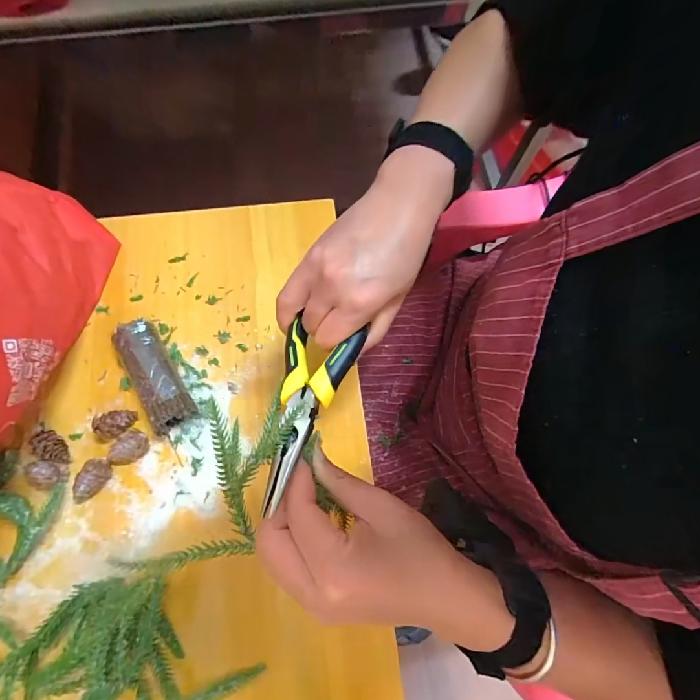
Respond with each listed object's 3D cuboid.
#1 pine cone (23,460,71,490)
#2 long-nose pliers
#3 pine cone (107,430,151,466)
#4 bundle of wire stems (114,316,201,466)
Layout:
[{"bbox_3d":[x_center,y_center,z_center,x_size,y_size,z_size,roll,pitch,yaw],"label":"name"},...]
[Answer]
[{"bbox_3d":[-0.259,0.106,0.325,0.033,0.018,0.022,10,73,1],"label":"pine cone"},{"bbox_3d":[-0.027,0.033,0.229,0.049,0.019,0.119,13,59,2],"label":"long-nose pliers"},{"bbox_3d":[-0.194,0.086,0.335,0.035,0.018,0.022,-32,77,-11],"label":"pine cone"},{"bbox_3d":[-0.180,0.027,0.353,0.037,0.027,0.121,-32,77,-11],"label":"bundle of wire stems"}]

